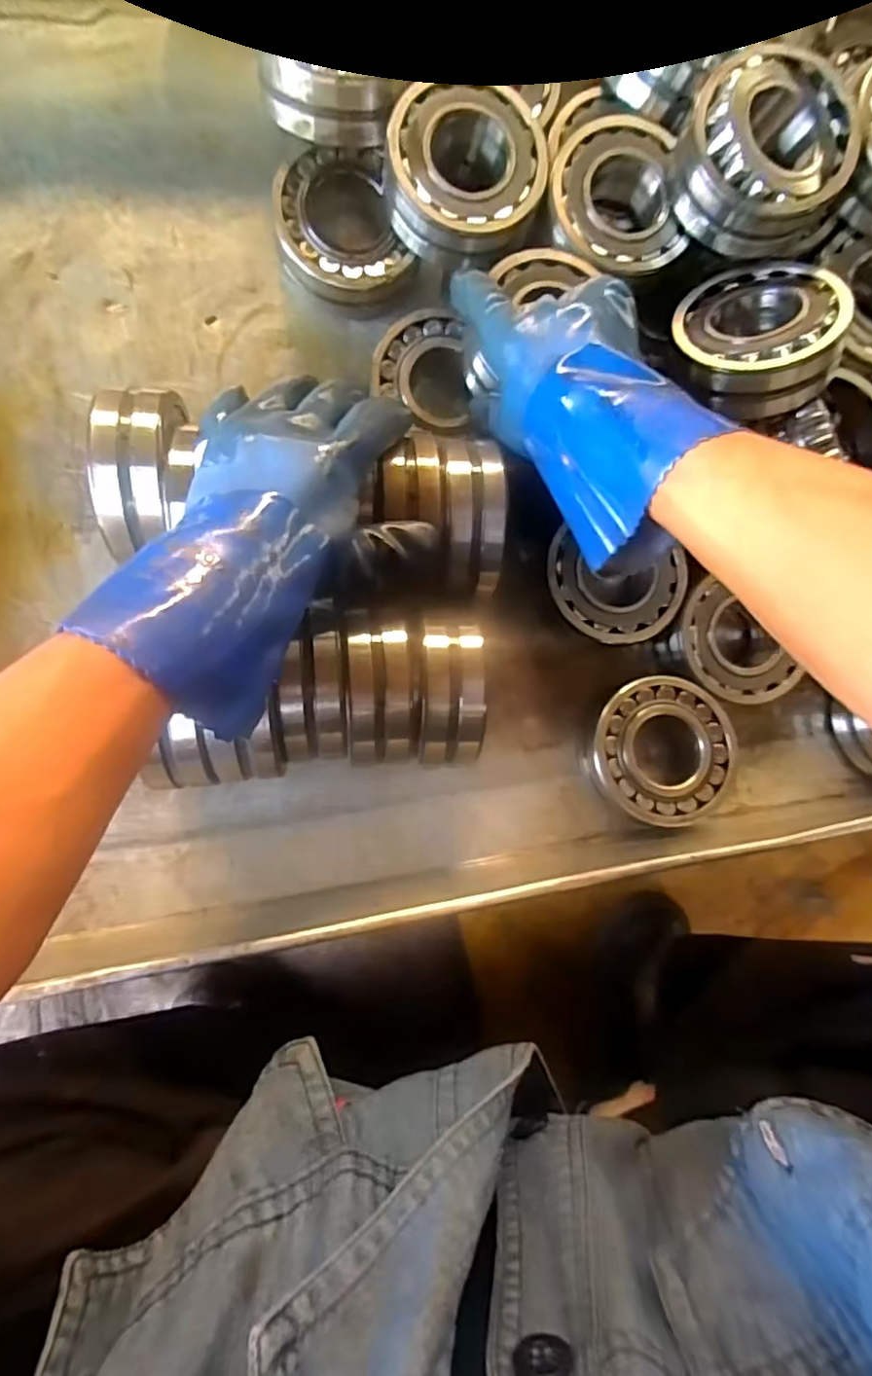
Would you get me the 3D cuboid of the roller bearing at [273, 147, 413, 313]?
[{"bbox_3d":[-0.073,-0.357,0.483,0.102,0.035,0.104,0,88,-8],"label":"roller bearing"}]

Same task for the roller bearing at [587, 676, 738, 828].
[{"bbox_3d":[0.179,0.047,0.499,0.112,0.036,0.115,0,88,-8],"label":"roller bearing"}]

